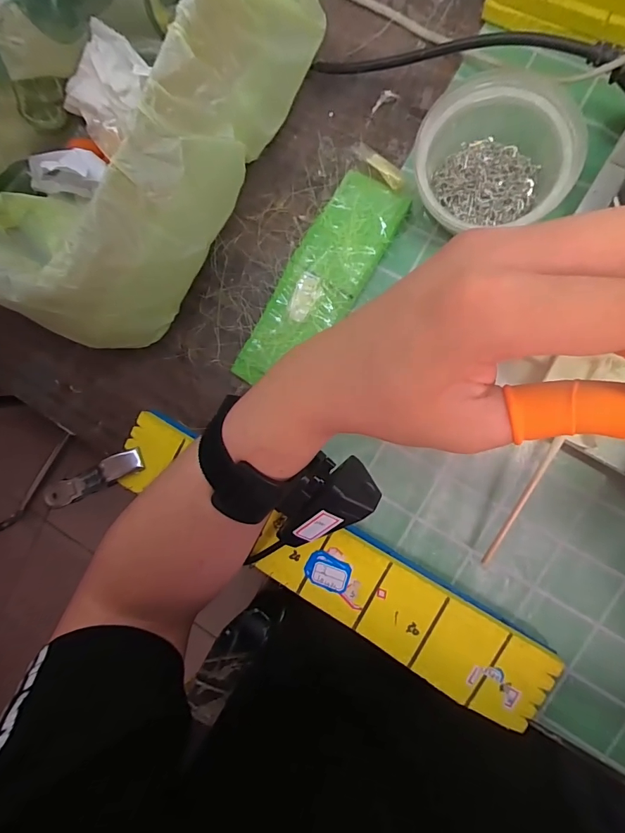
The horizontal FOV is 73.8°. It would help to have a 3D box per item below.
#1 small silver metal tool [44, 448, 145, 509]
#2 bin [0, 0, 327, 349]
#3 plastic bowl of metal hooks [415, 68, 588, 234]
[{"bbox_3d":[-0.187,0.054,0.357,0.120,0.023,0.020,-23,85,26],"label":"small silver metal tool"},{"bbox_3d":[-0.134,-0.203,0.296,0.166,0.115,0.290,34,95,9],"label":"bin"},{"bbox_3d":[0.120,-0.170,0.284,0.098,0.057,0.091,0,89,10],"label":"plastic bowl of metal hooks"}]

